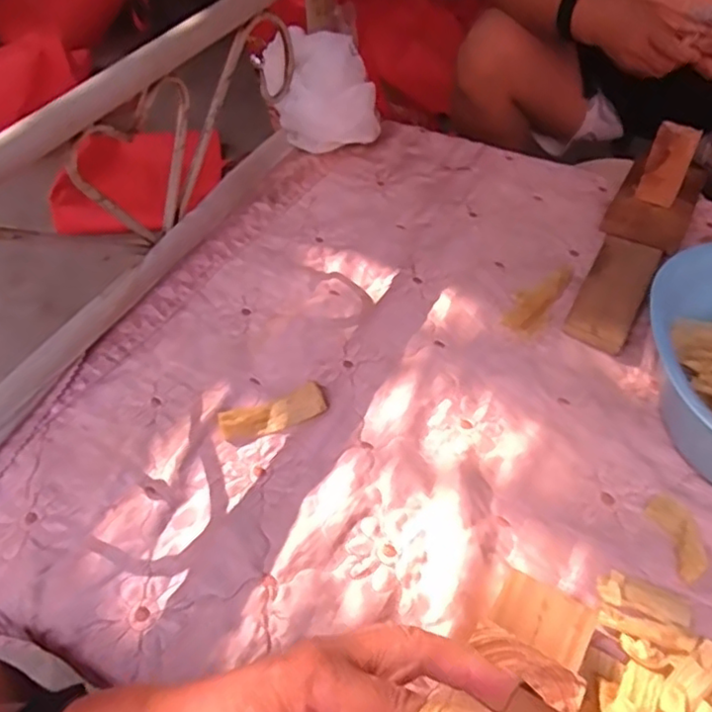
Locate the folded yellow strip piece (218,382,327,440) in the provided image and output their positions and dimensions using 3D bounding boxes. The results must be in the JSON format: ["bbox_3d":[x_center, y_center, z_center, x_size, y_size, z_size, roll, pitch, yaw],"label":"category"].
[{"bbox_3d":[-0.078,0.055,0.600,0.099,0.009,0.031,-19,69,-8],"label":"folded yellow strip piece"}]

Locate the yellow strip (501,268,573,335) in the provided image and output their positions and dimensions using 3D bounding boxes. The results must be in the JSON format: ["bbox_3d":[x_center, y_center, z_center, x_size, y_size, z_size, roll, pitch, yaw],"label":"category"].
[{"bbox_3d":[0.201,-0.064,0.699,0.041,0.012,0.111,27,54,21],"label":"yellow strip"}]

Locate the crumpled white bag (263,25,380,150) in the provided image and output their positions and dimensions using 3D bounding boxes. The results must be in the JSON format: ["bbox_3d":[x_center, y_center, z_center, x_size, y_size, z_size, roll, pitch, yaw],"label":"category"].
[{"bbox_3d":[-0.046,-0.353,0.854,0.149,0.131,0.067,5,49,4],"label":"crumpled white bag"}]

